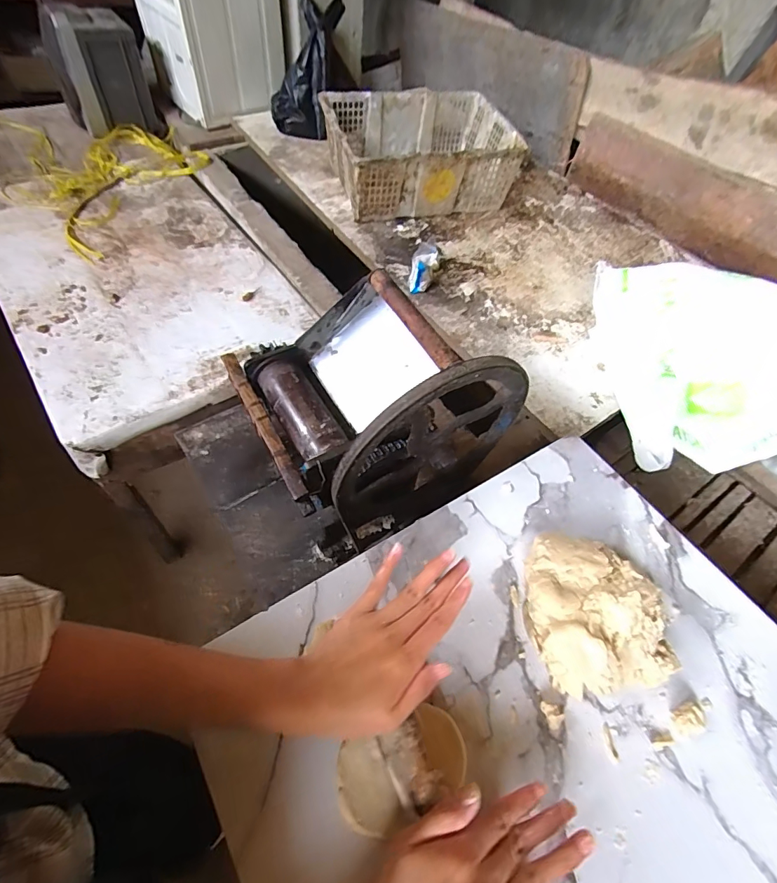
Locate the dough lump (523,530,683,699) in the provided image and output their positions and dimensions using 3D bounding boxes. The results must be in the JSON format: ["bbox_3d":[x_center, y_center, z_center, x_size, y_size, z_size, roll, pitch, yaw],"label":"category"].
[{"bbox_3d":[0.177,0.142,0.384,0.106,0.071,0.133,-3,55,-7],"label":"dough lump"}]

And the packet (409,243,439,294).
[{"bbox_3d":[0.079,-0.397,0.996,0.059,0.074,0.127,12,52,4],"label":"packet"}]

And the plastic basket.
[{"bbox_3d":[0.081,-0.770,1.193,0.470,0.181,0.333,-13,59,-14],"label":"plastic basket"}]

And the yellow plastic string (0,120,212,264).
[{"bbox_3d":[-0.820,-0.791,1.223,0.786,0.056,0.510,37,61,17],"label":"yellow plastic string"}]

